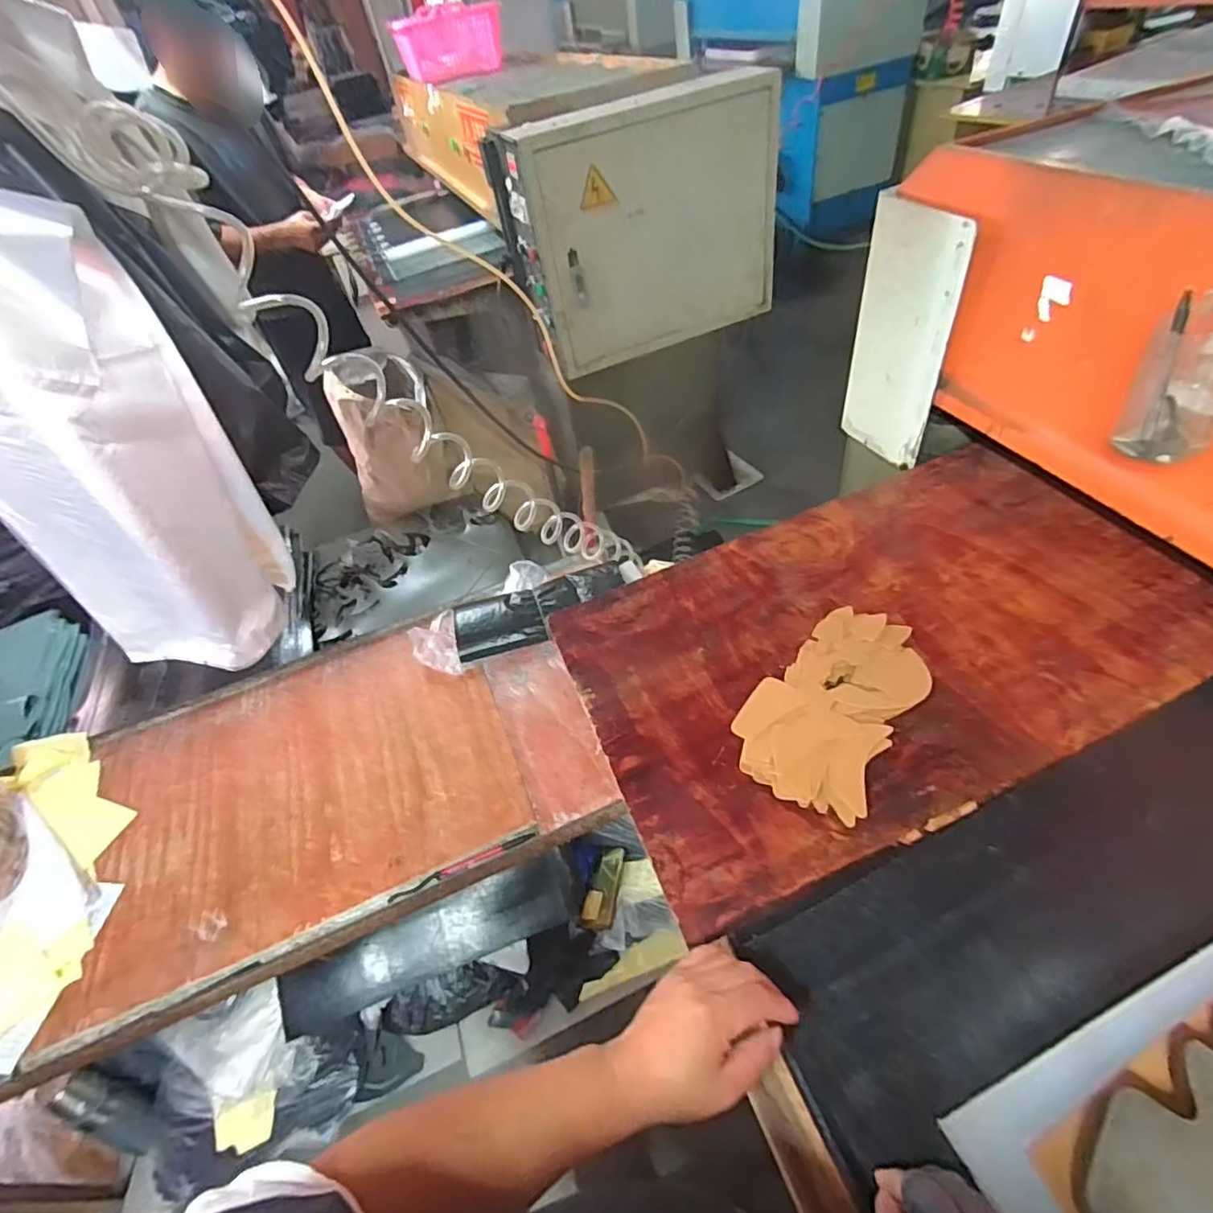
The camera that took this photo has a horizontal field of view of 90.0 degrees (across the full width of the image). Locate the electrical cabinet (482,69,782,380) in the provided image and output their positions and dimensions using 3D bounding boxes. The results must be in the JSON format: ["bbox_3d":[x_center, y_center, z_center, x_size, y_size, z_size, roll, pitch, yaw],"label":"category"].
[{"bbox_3d":[0.082,-0.921,1.483,0.626,0.503,0.211,-21,48,-13],"label":"electrical cabinet"}]

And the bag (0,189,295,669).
[{"bbox_3d":[-0.468,-0.156,0.540,0.215,0.476,0.211,-37,54,-26],"label":"bag"}]

